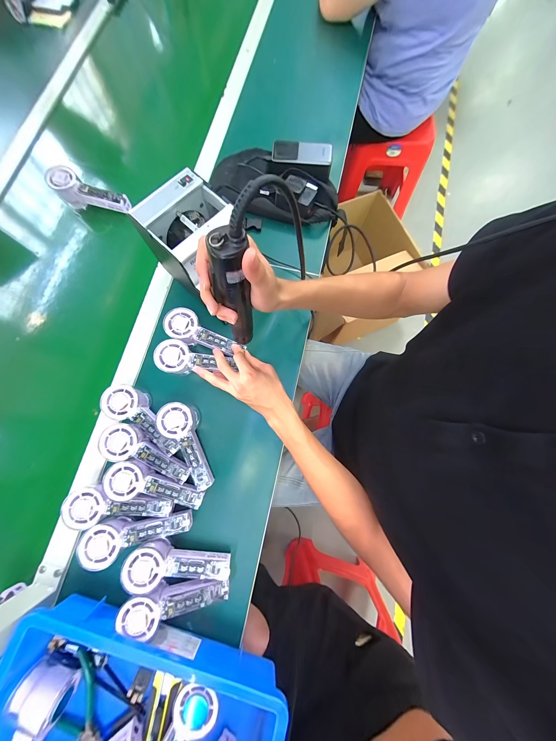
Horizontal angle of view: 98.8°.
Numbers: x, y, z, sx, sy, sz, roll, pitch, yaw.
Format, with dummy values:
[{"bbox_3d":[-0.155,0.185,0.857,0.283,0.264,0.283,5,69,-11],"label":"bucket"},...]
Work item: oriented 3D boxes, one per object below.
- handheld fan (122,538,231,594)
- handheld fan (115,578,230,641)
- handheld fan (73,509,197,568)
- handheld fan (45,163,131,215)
[{"bbox_3d":[-0.149,0.292,0.362,0.147,0.036,0.052,11,77,-12],"label":"handheld fan"},{"bbox_3d":[-0.147,0.336,0.348,0.145,0.030,0.042,-6,77,-15],"label":"handheld fan"},{"bbox_3d":[-0.213,0.251,0.371,0.154,0.037,0.057,-6,77,-16],"label":"handheld fan"},{"bbox_3d":[-0.400,-0.377,0.507,0.152,0.058,0.048,18,78,4],"label":"handheld fan"}]

